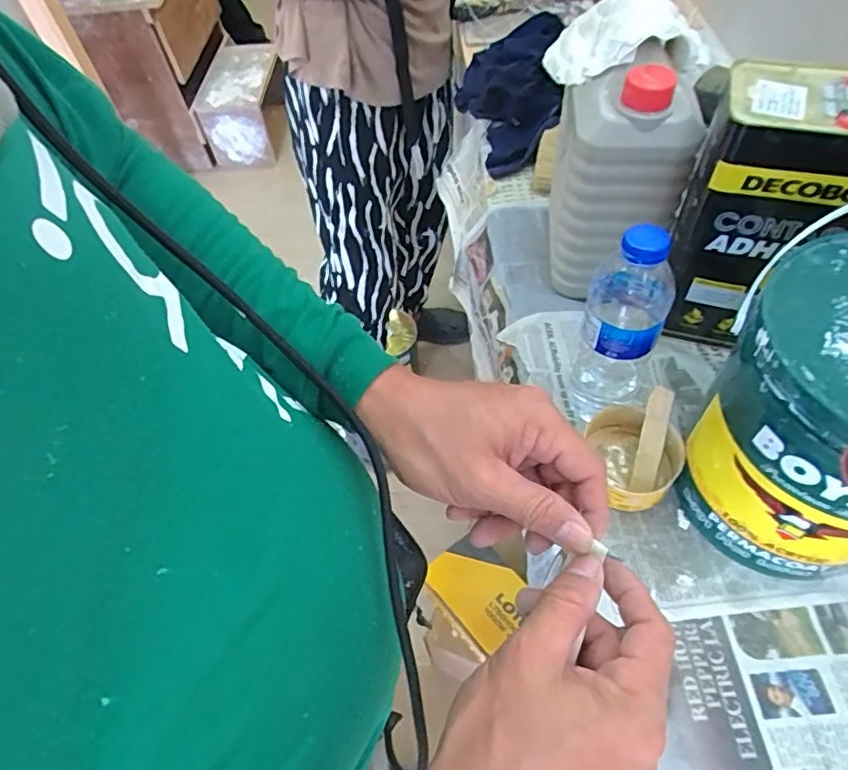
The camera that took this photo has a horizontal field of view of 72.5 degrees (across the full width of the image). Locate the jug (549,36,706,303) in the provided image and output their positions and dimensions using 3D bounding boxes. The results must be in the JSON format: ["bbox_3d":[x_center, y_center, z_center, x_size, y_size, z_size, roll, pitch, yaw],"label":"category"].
[{"bbox_3d":[0.181,-0.201,0.558,0.110,0.224,0.094,2,56,7],"label":"jug"}]

